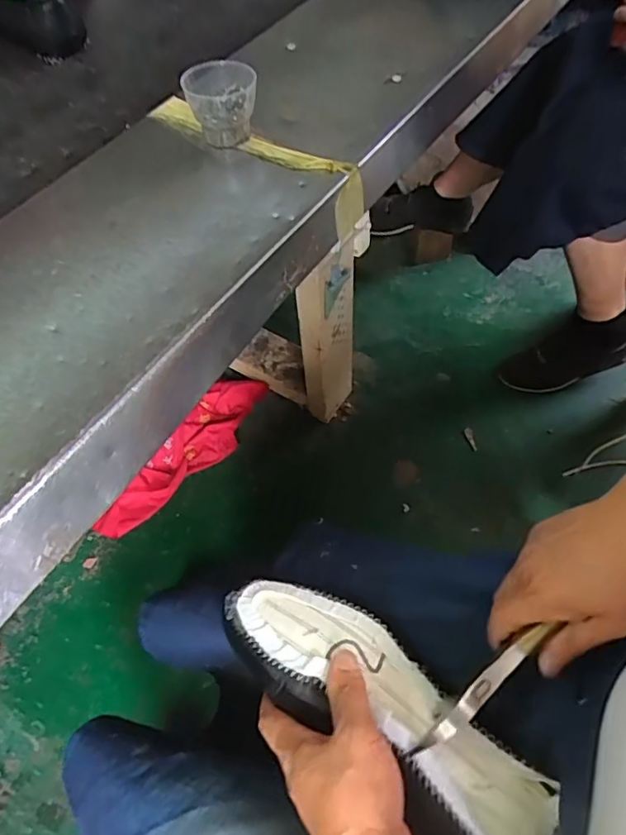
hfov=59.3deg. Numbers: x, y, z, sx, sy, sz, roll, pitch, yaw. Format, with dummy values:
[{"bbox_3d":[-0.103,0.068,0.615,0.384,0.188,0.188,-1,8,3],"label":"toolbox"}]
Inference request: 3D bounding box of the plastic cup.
[{"bbox_3d":[-0.079,-0.277,0.491,0.060,0.051,0.056,-2,59,3],"label":"plastic cup"}]

